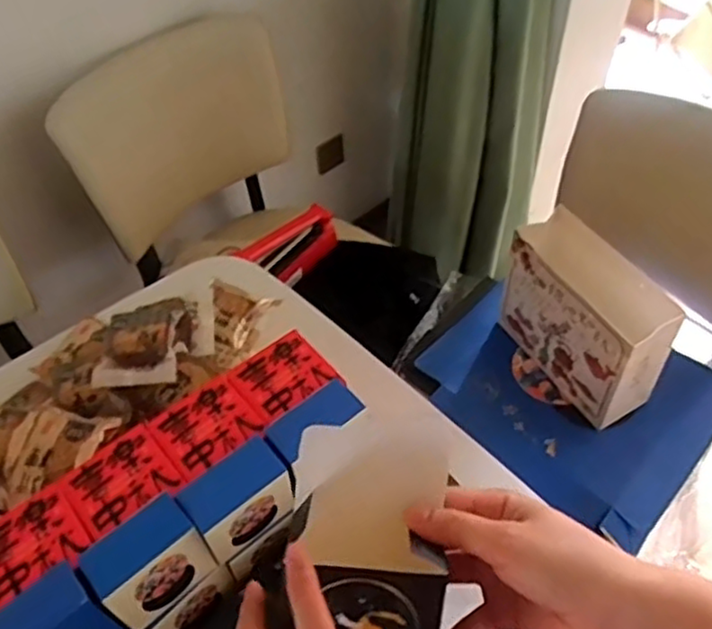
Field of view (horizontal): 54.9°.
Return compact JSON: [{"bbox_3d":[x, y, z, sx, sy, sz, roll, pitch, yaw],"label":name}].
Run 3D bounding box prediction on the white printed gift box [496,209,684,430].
[{"bbox_3d":[0.357,0.003,1.088,0.112,0.210,0.276,-24,54,-15],"label":"white printed gift box"}]

